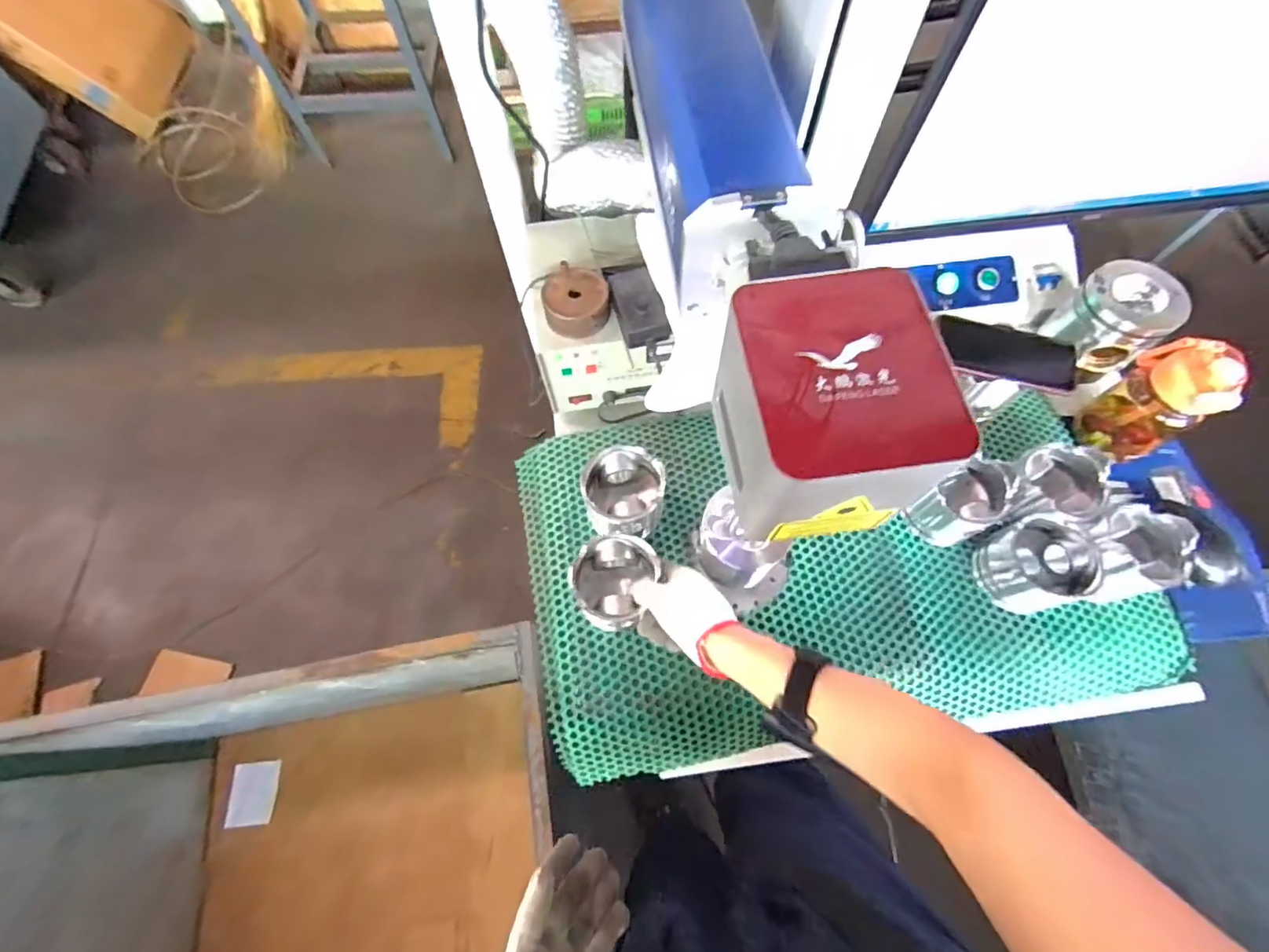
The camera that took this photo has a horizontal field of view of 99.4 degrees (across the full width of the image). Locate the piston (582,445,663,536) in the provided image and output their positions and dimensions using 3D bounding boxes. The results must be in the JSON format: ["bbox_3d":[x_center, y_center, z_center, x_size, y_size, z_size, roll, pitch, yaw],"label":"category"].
[{"bbox_3d":[-0.013,0.024,0.628,0.092,0.080,0.090,0,66,1],"label":"piston"}]

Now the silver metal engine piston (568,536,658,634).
[{"bbox_3d":[-0.024,0.117,0.588,0.092,0.086,0.089,0,66,1],"label":"silver metal engine piston"}]

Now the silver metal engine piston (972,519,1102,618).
[{"bbox_3d":[0.445,0.099,0.599,0.089,0.078,0.089,0,66,1],"label":"silver metal engine piston"}]

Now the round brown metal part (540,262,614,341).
[{"bbox_3d":[-0.063,-0.196,0.603,0.074,0.036,0.086,-13,66,-5],"label":"round brown metal part"}]

